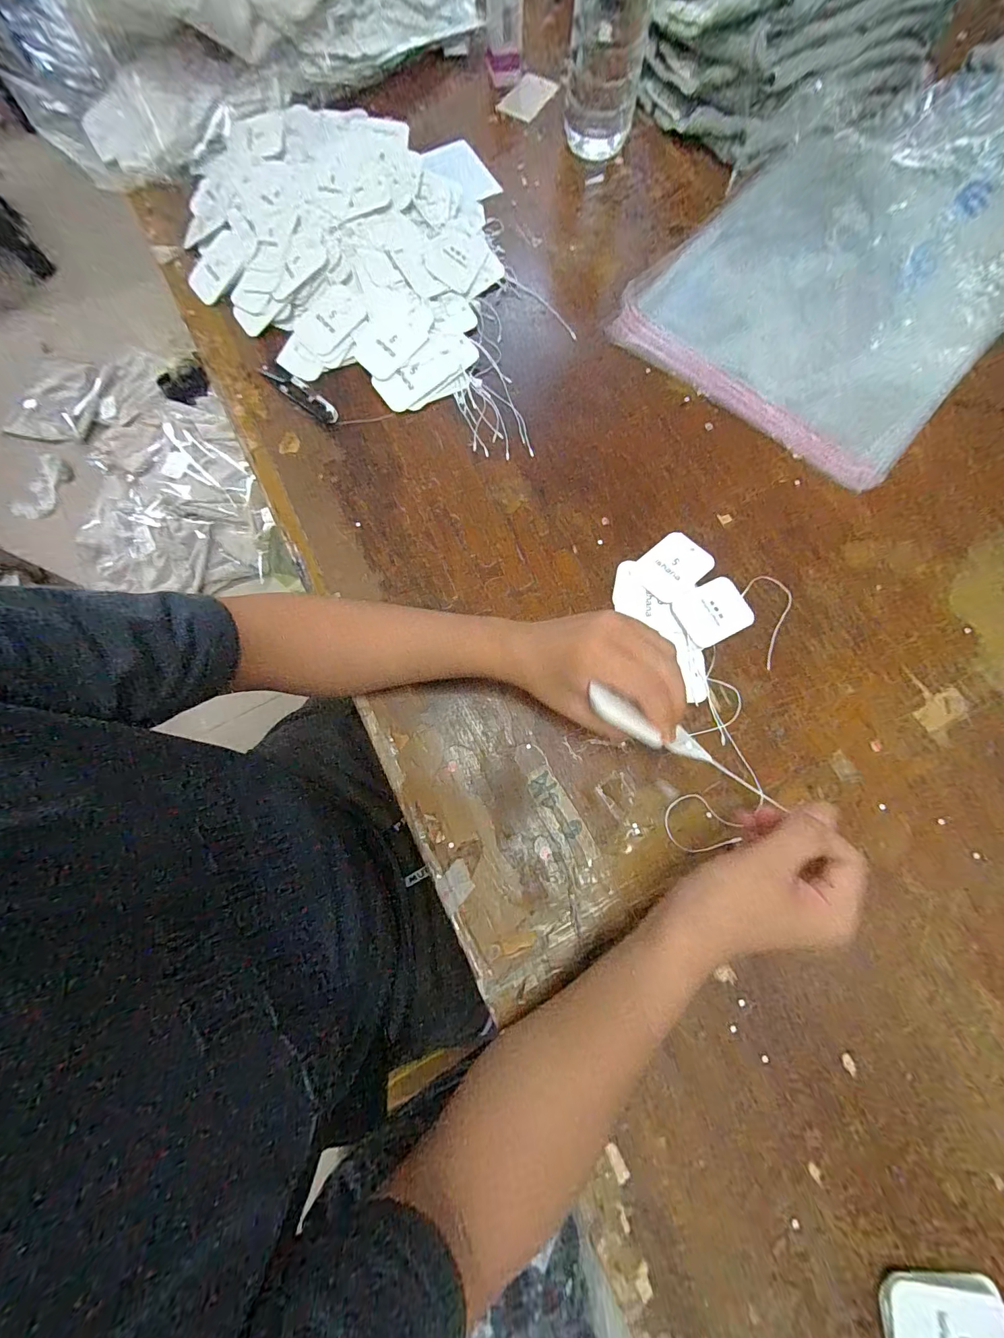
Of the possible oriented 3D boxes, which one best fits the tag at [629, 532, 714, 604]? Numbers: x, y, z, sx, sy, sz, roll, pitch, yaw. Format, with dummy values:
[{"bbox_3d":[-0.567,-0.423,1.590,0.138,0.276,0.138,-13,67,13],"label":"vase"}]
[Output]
[{"bbox_3d":[0.155,-0.093,0.405,0.070,0.004,0.051,-39,74,-13],"label":"tag"}]

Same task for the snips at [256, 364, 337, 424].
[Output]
[{"bbox_3d":[-0.207,-0.283,0.455,0.103,0.004,0.023,42,80,10],"label":"snips"}]

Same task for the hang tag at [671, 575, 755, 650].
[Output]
[{"bbox_3d":[0.185,-0.050,0.392,0.064,0.004,0.051,-26,79,-10],"label":"hang tag"}]

